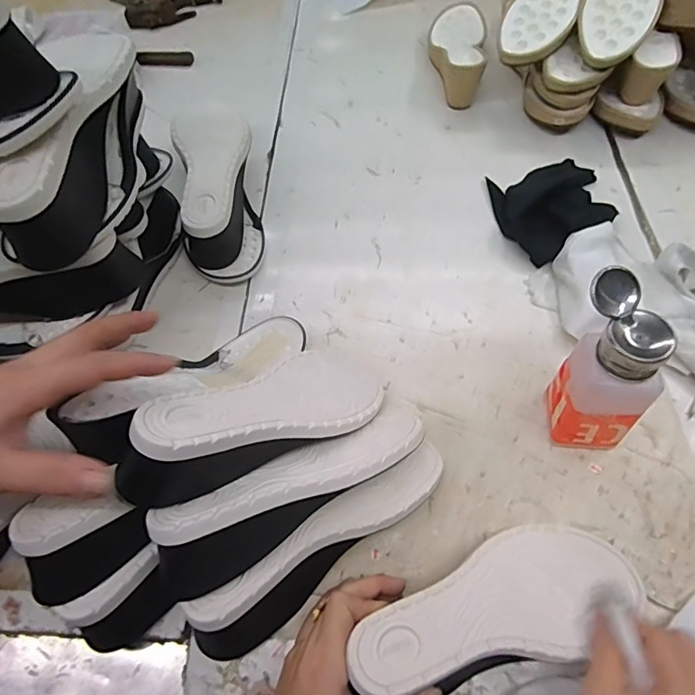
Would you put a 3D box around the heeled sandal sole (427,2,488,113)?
[{"bbox_3d":[0.157,-0.431,0.686,0.080,0.062,0.205,5,60,6],"label":"heeled sandal sole"}]

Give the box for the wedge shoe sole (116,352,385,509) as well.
[{"bbox_3d":[-0.058,0.053,0.367,0.212,0.066,0.076,-18,58,-37],"label":"wedge shoe sole"}]

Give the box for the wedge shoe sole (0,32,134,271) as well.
[{"bbox_3d":[-0.207,-0.151,0.363,0.060,0.071,0.206,3,60,5],"label":"wedge shoe sole"}]

